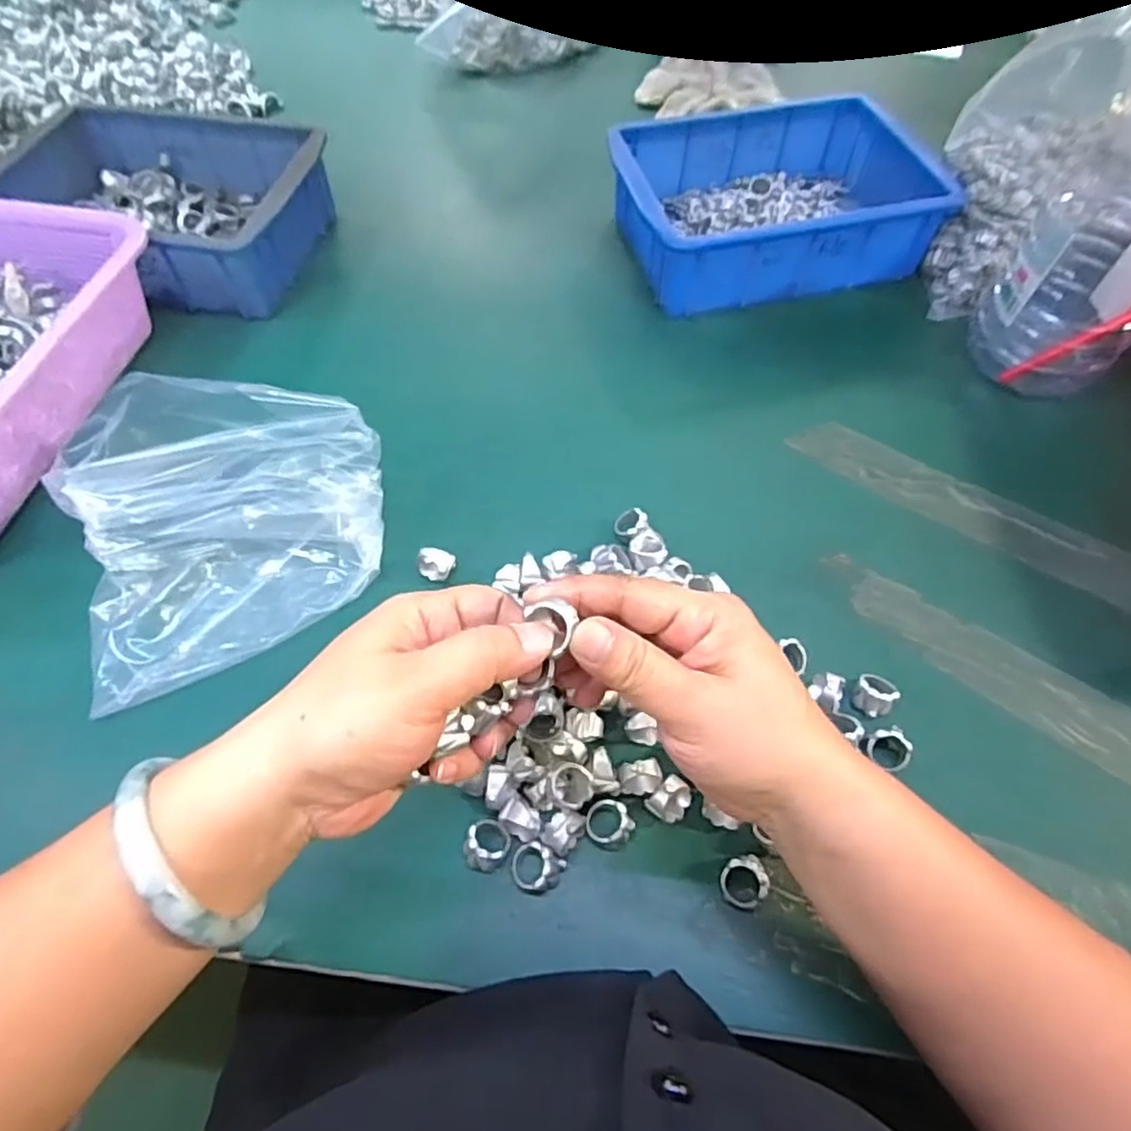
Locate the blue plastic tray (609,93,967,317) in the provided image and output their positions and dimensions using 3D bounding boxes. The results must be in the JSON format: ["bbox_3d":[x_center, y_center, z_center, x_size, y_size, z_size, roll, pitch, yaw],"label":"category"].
[{"bbox_3d":[0.169,-0.303,0.570,0.235,0.077,0.167,-12,60,-6],"label":"blue plastic tray"}]

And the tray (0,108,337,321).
[{"bbox_3d":[-0.343,-0.301,0.573,0.255,0.069,0.176,12,59,7],"label":"tray"}]

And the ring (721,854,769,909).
[{"bbox_3d":[0.084,0.150,0.317,0.020,0.018,0.021,0,60,0],"label":"ring"}]

